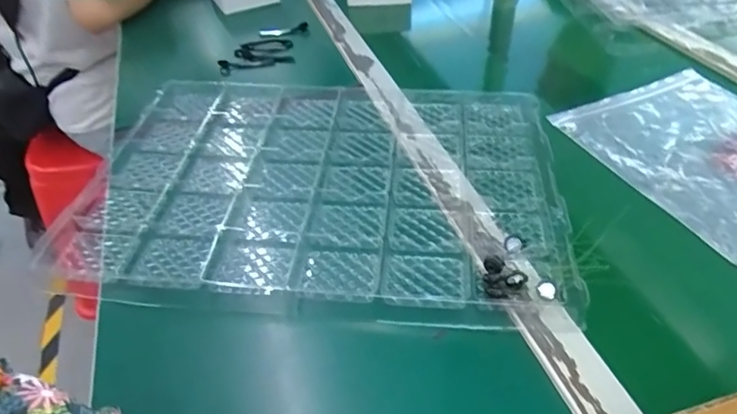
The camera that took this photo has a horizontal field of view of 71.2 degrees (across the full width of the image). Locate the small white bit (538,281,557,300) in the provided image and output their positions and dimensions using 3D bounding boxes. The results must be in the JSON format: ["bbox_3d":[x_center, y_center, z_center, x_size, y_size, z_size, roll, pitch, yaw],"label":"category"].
[{"bbox_3d":[0.138,0.065,0.398,0.014,0.012,0.013,18,45,20],"label":"small white bit"}]

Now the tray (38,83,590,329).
[{"bbox_3d":[-0.049,-0.033,0.503,0.436,0.025,0.313,3,42,5],"label":"tray"}]

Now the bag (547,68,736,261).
[{"bbox_3d":[0.369,-0.052,0.516,0.227,0.031,0.311,-17,44,-17],"label":"bag"}]

